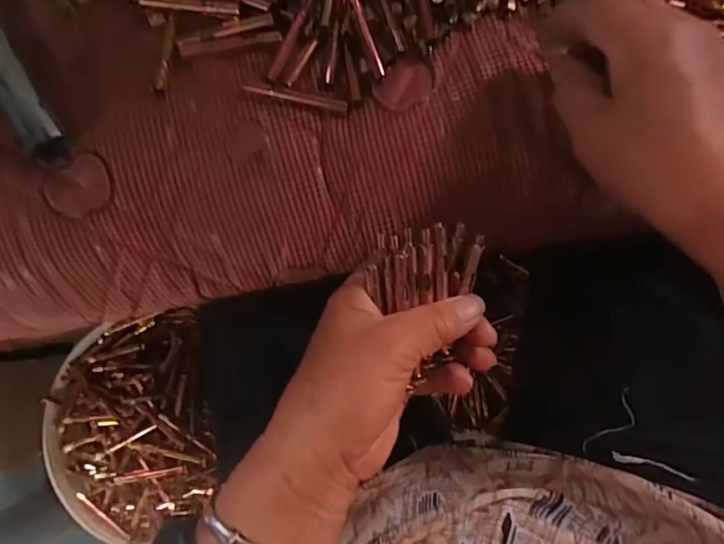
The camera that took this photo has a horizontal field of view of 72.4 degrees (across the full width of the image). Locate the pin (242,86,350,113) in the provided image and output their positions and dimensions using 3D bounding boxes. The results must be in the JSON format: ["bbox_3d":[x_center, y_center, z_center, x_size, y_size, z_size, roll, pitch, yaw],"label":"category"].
[{"bbox_3d":[-0.037,-0.099,0.280,0.058,0.005,0.006,13,83,4],"label":"pin"}]

